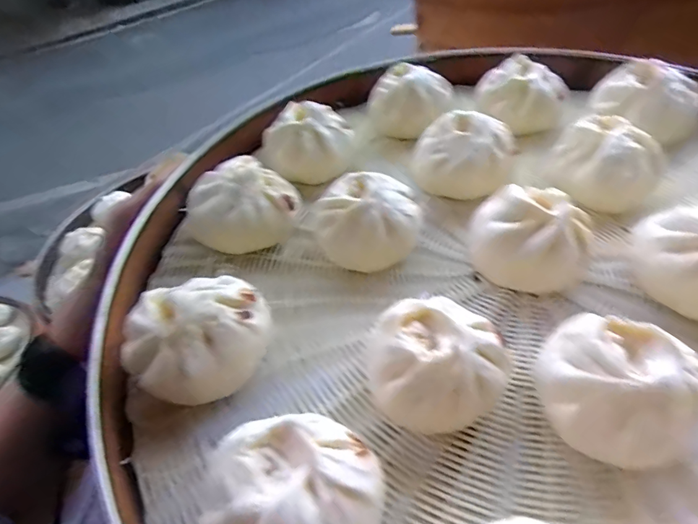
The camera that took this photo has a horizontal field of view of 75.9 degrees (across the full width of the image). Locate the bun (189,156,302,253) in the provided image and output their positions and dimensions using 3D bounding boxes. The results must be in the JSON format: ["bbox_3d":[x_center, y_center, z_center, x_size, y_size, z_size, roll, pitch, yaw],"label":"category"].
[{"bbox_3d":[-0.072,-0.043,0.308,0.072,0.045,0.072,-9,43,-14],"label":"bun"}]

